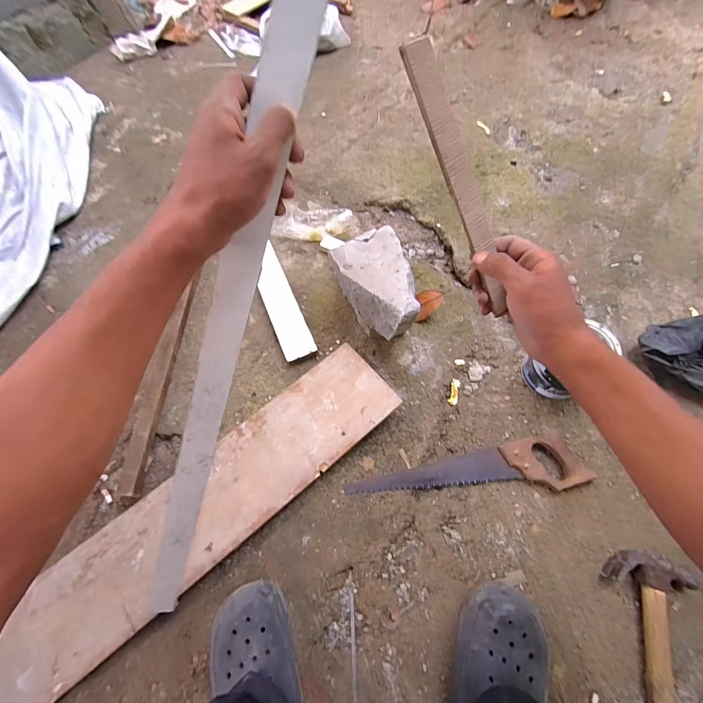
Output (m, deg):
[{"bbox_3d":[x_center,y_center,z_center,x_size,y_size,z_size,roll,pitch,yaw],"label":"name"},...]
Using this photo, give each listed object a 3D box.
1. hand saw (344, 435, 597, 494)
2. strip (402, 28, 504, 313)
[{"bbox_3d":[0.207,0.226,0.587,0.416,0.030,0.089,-11,67,-3],"label":"hand saw"},{"bbox_3d":[0.103,-0.136,0.296,0.023,0.237,0.009,-31,28,4],"label":"strip"}]

